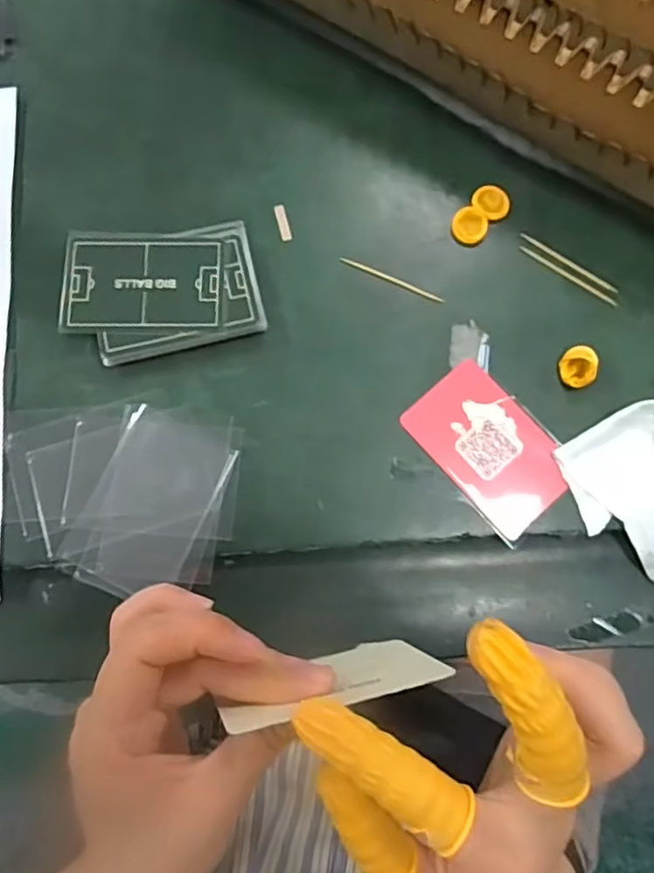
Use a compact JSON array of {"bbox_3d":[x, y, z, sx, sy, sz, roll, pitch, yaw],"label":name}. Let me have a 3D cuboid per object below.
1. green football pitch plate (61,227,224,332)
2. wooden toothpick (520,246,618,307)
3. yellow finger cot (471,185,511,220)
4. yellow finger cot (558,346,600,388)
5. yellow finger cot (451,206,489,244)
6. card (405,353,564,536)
[{"bbox_3d":[-0.098,-0.082,0.328,0.084,0.005,0.055,1,83,-2],"label":"green football pitch plate"},{"bbox_3d":[0.135,-0.090,0.342,0.061,0.004,0.004,33,79,6],"label":"wooden toothpick"},{"bbox_3d":[0.094,-0.133,0.348,0.021,0.005,0.021,0,78,-1],"label":"yellow finger cot"},{"bbox_3d":[0.134,-0.037,0.325,0.015,0.015,0.021,-36,81,-8],"label":"yellow finger cot"},{"bbox_3d":[0.080,-0.119,0.345,0.019,0.004,0.020,0,91,6],"label":"yellow finger cot"},{"bbox_3d":[0.087,0.005,0.323,0.054,0.004,0.086,-41,81,-9],"label":"card"}]

